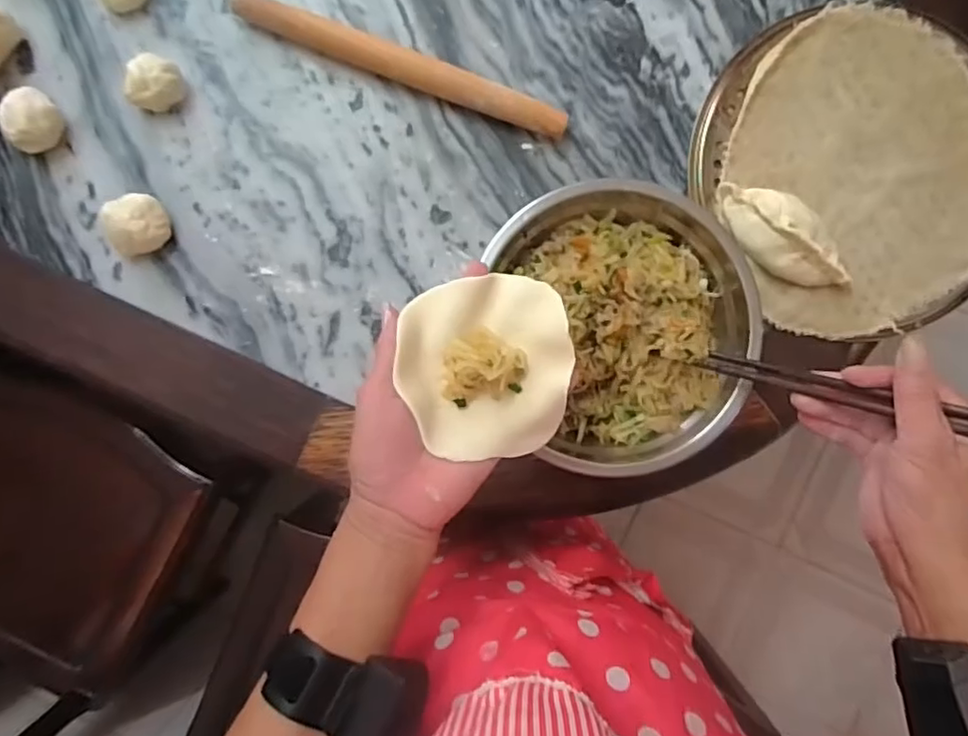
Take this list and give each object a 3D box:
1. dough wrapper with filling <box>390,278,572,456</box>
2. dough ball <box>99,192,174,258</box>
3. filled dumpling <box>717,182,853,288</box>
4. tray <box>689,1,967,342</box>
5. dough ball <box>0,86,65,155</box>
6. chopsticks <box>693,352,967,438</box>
[{"bbox_3d":[0.002,-0.001,0.367,0.099,0.022,0.107,-11,90,1],"label":"dough wrapper with filling"},{"bbox_3d":[-0.282,-0.113,0.491,0.049,0.034,0.041,-17,90,1],"label":"dough ball"},{"bbox_3d":[0.239,-0.104,0.486,0.120,0.029,0.053,41,91,0],"label":"filled dumpling"},{"bbox_3d":[0.316,-0.168,0.504,0.255,0.018,0.260,0,90,1],"label":"tray"},{"bbox_3d":[-0.365,-0.199,0.494,0.038,0.033,0.047,26,91,0],"label":"dough ball"},{"bbox_3d":[0.239,0.019,0.378,0.201,0.017,0.017,18,91,36],"label":"chopsticks"}]

